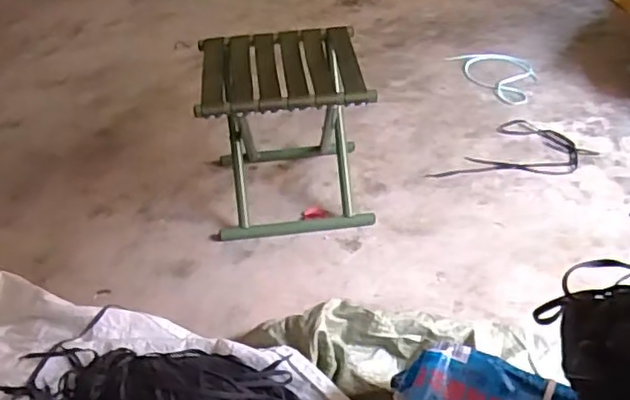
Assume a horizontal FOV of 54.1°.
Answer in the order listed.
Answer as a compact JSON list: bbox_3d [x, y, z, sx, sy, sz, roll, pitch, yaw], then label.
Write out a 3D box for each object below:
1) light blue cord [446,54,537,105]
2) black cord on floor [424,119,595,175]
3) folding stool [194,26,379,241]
[{"bbox_3d":[0.495,-0.333,1.625,0.174,0.014,0.277,-15,41,-13],"label":"light blue cord"},{"bbox_3d":[0.437,-0.085,1.344,0.306,0.008,0.217,-33,48,-30],"label":"black cord on floor"},{"bbox_3d":[-0.056,-0.138,1.215,0.285,0.309,0.285,-7,40,-4],"label":"folding stool"}]

